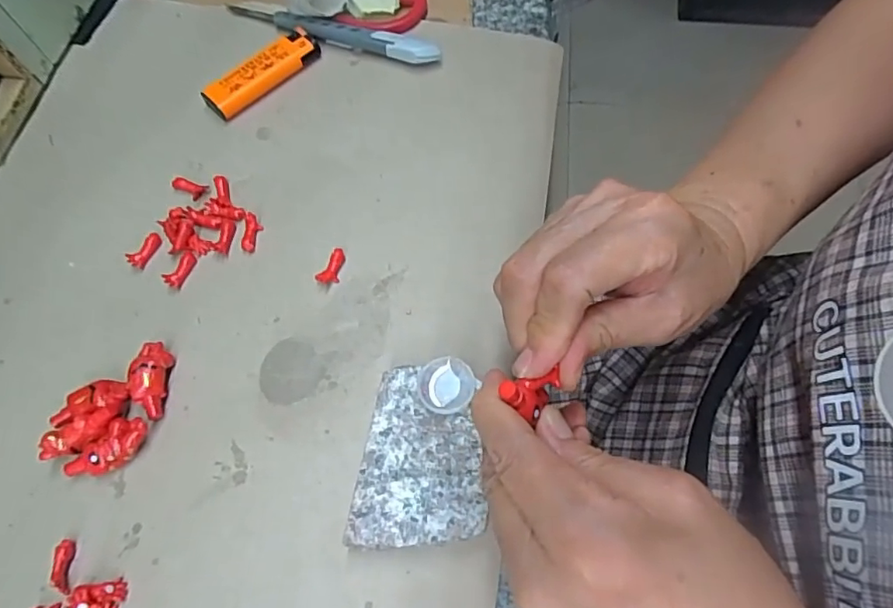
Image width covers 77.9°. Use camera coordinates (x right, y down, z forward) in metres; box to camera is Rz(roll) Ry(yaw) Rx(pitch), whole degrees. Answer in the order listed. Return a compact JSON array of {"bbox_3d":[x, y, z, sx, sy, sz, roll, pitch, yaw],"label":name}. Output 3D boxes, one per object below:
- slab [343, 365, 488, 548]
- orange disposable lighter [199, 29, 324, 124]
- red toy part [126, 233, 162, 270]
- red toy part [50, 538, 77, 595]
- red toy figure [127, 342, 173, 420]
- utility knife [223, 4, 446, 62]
[{"bbox_3d":[-0.012,0.072,0.261,0.057,0.018,0.078,1,67,4],"label":"slab"},{"bbox_3d":[-0.118,-0.150,0.358,0.025,0.016,0.081,37,73,17],"label":"orange disposable lighter"},{"bbox_3d":[-0.176,-0.032,0.322,0.009,0.006,0.023,24,70,13],"label":"red toy part"},{"bbox_3d":[-0.175,0.121,0.254,0.007,0.008,0.023,-15,67,-3],"label":"red toy part"},{"bbox_3d":[-0.153,0.038,0.285,0.017,0.013,0.041,-4,66,2],"label":"red toy figure"},{"bbox_3d":[-0.079,-0.183,0.370,0.157,0.016,0.014,20,69,11],"label":"utility knife"}]

